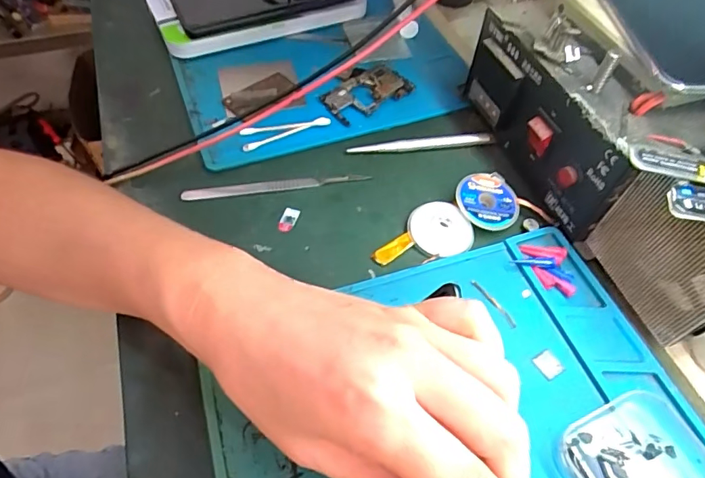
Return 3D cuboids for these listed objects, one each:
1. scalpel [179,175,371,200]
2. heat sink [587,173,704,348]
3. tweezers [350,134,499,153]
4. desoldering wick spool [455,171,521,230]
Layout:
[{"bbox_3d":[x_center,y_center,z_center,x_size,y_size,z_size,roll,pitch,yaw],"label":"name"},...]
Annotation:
[{"bbox_3d":[-0.056,-0.039,0.350,0.134,0.004,0.009,-7,54,-7],"label":"scalpel"},{"bbox_3d":[0.177,0.010,0.271,0.020,0.080,0.077,-20,56,-16],"label":"heat sink"},{"bbox_3d":[0.054,-0.076,0.377,0.112,0.005,0.012,-4,54,-5],"label":"tweezers"},{"bbox_3d":[0.096,-0.026,0.337,0.046,0.008,0.046,6,62,-11],"label":"desoldering wick spool"}]

